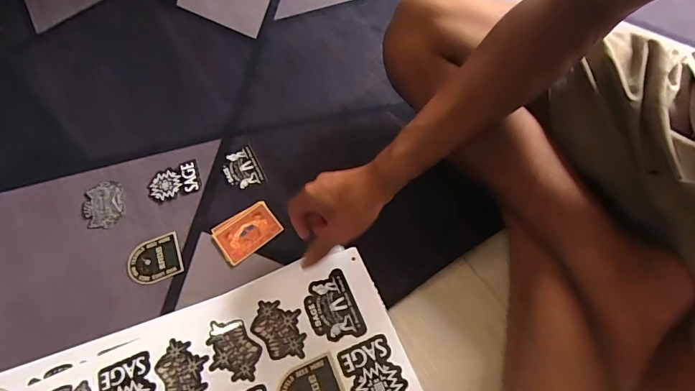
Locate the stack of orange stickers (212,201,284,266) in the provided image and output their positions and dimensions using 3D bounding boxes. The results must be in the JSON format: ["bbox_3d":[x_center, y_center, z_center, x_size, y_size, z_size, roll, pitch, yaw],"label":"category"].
[{"bbox_3d":[-0.136,0.047,0.555,0.083,0.005,0.061,-35,67,-14],"label":"stack of orange stickers"}]

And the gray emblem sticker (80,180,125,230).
[{"bbox_3d":[-0.349,0.013,0.585,0.060,0.004,0.071,-16,64,-5],"label":"gray emblem sticker"}]

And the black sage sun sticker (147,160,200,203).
[{"bbox_3d":[-0.254,-0.021,0.597,0.073,0.004,0.055,-21,64,-8],"label":"black sage sun sticker"}]

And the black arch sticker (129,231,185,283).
[{"bbox_3d":[-0.258,0.087,0.548,0.068,0.005,0.059,-22,65,-8],"label":"black arch sticker"}]

